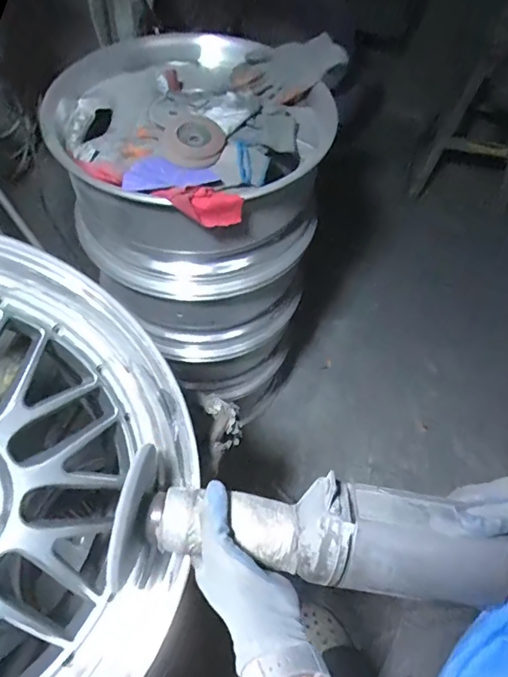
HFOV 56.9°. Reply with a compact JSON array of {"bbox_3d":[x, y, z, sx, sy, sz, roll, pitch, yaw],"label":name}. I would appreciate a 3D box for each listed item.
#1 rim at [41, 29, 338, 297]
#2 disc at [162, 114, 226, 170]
[{"bbox_3d":[-0.118,-0.335,0.908,0.469,0.258,0.437,2,58,-3],"label":"rim"},{"bbox_3d":[-0.099,-0.326,0.770,0.098,0.025,0.117,8,58,1],"label":"disc"}]

